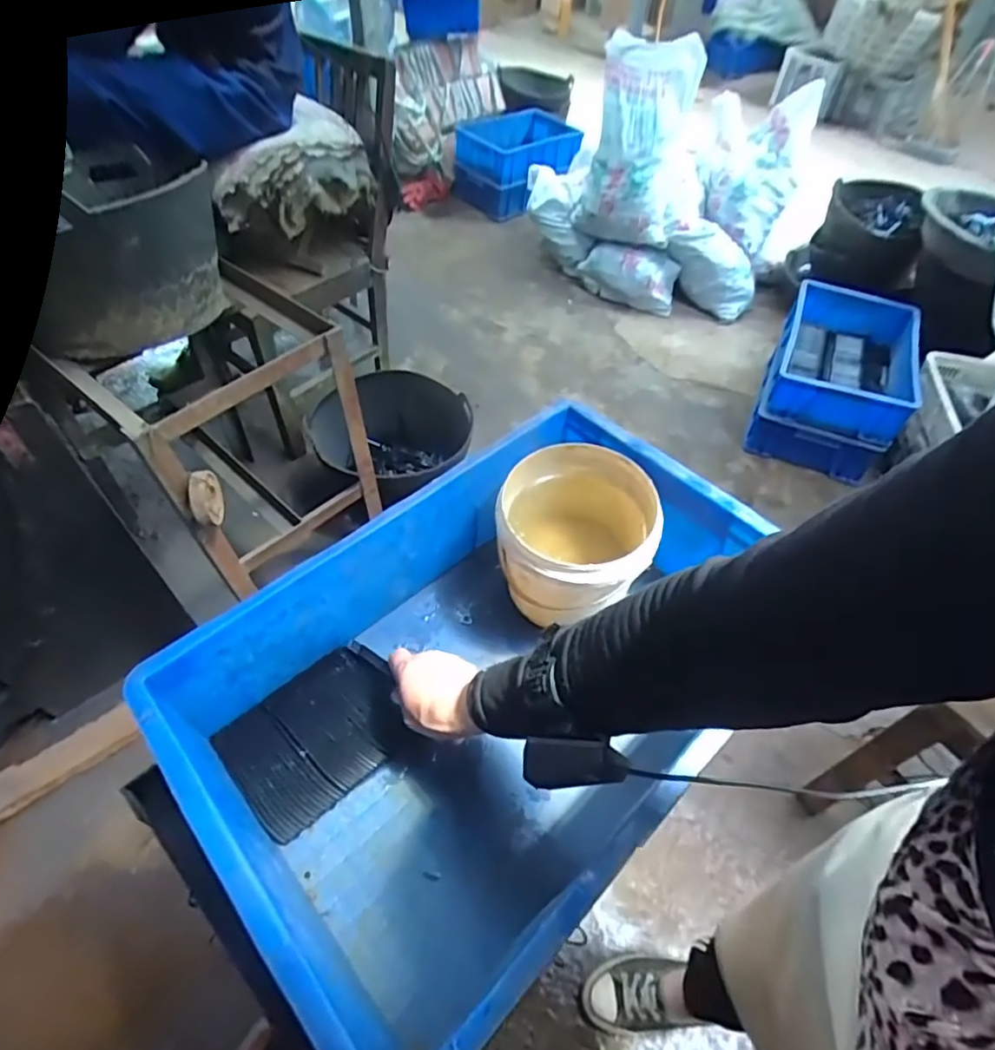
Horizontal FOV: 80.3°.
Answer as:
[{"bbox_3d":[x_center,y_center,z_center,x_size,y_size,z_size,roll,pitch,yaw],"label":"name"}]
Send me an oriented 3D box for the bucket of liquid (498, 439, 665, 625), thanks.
[{"bbox_3d":[0.078,0.021,0.619,0.147,0.141,0.148,2,50,-2],"label":"bucket of liquid"}]

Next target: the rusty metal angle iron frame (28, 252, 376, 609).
[{"bbox_3d":[-0.537,-0.187,1.158,0.436,0.428,0.383,32,55,21],"label":"rusty metal angle iron frame"}]

